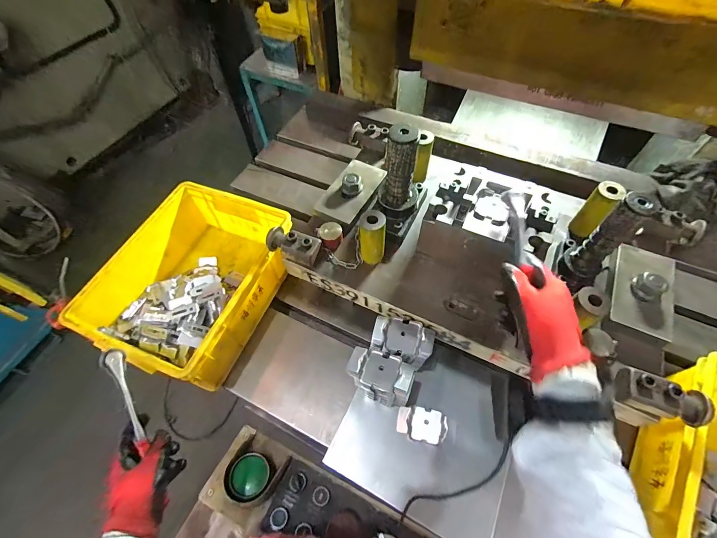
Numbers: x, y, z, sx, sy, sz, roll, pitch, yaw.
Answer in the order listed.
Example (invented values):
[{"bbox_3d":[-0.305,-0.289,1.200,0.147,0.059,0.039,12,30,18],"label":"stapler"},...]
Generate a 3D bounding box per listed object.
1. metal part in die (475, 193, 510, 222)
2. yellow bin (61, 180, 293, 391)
[{"bbox_3d":[0.207,-0.097,0.510,0.047,0.007,0.053,22,60,14],"label":"metal part in die"},{"bbox_3d":[-0.306,0.022,0.639,0.256,0.136,0.337,17,59,11],"label":"yellow bin"}]

